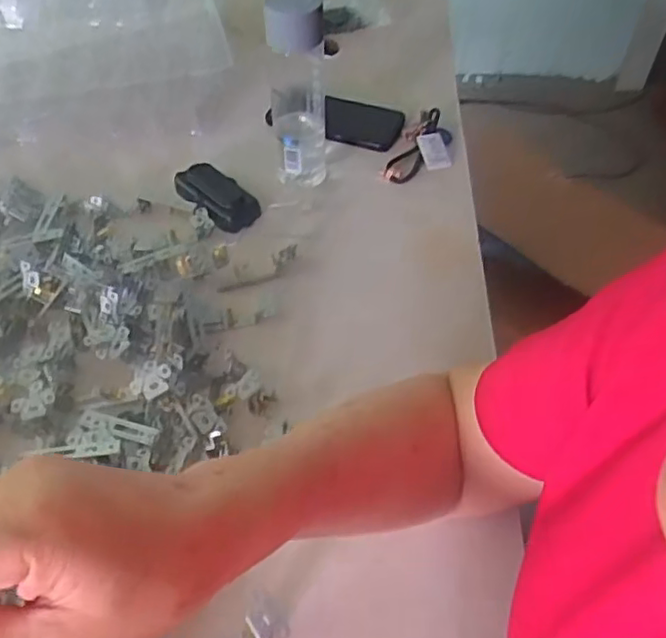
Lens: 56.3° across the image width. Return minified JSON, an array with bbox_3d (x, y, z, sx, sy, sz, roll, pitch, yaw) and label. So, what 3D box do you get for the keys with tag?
[{"bbox_3d":[0.111,-0.205,0.740,0.064,0.013,0.138,17,53,14],"label":"keys with tag"}]

